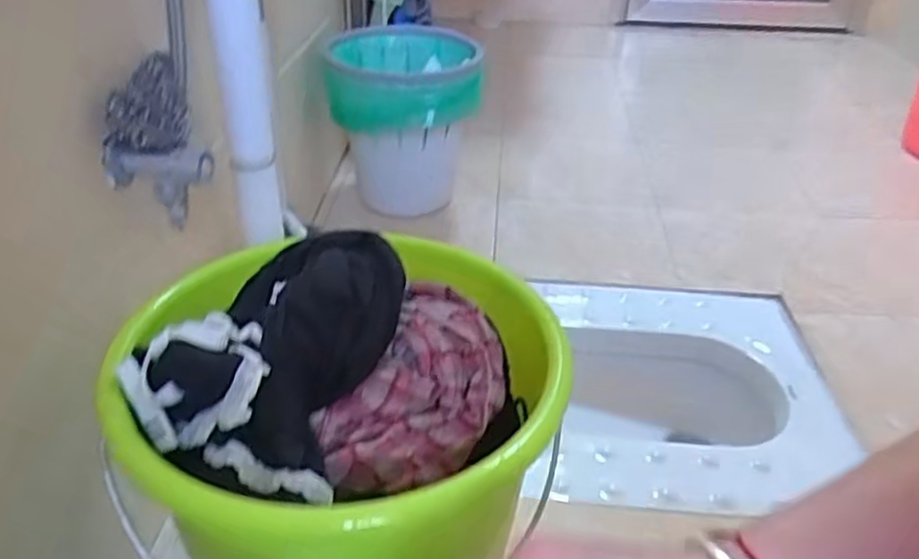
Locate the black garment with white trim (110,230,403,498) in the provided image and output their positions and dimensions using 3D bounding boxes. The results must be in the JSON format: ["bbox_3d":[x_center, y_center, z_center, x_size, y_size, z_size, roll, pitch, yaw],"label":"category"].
[{"bbox_3d":[-0.126,0.045,0.504,0.136,0.086,0.195,10,34,13],"label":"black garment with white trim"}]

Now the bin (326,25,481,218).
[{"bbox_3d":[-0.090,-0.235,1.186,0.240,0.306,0.252,-3,33,-8],"label":"bin"}]

